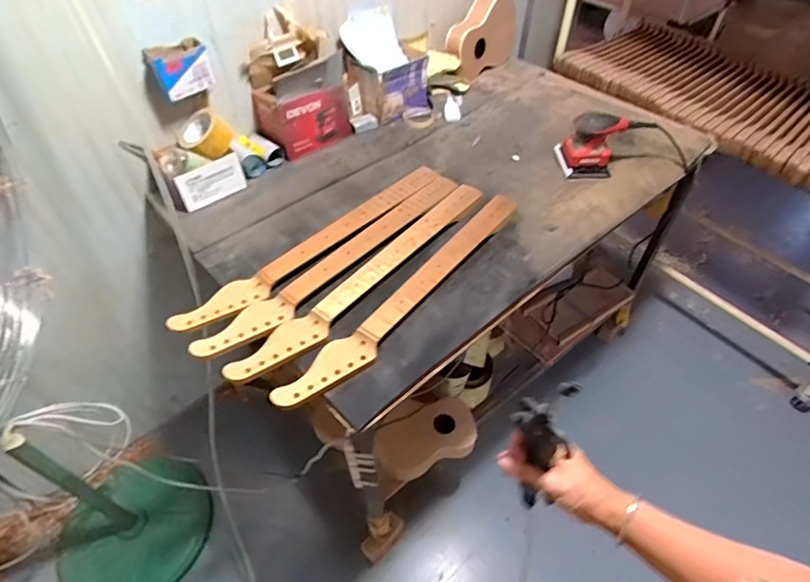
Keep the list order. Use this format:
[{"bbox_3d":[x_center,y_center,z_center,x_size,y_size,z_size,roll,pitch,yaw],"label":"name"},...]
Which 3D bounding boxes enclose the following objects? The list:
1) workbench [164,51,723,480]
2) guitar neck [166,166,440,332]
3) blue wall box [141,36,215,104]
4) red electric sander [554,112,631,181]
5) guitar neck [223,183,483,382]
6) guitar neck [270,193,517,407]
[{"bbox_3d":[0.129,-0.045,1.375,1.179,0.737,0.649,-32,56,-25],"label":"workbench"},{"bbox_3d":[-0.166,-0.102,0.968,0.635,0.021,0.062,-35,58,-27],"label":"guitar neck"},{"bbox_3d":[-0.455,-0.452,0.974,0.114,0.090,0.043,-29,55,-23],"label":"blue wall box"},{"bbox_3d":[0.427,-0.354,1.103,0.095,0.172,0.124,-1,49,-1],"label":"red electric sander"},{"bbox_3d":[-0.061,-0.036,0.903,0.073,0.027,0.622,35,57,27],"label":"guitar neck"},{"bbox_3d":[0.026,-0.004,0.885,0.075,0.025,0.638,34,57,26],"label":"guitar neck"}]

